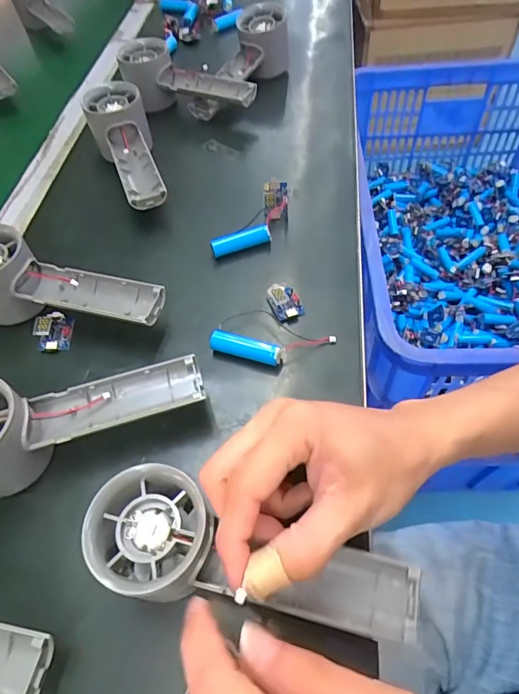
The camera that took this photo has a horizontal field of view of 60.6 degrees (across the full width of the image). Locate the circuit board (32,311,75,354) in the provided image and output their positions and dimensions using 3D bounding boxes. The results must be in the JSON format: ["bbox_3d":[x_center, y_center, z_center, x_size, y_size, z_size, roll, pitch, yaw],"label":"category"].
[{"bbox_3d":[-0.155,-0.013,0.334,0.023,0.016,0.031,-4,56,1],"label":"circuit board"}]

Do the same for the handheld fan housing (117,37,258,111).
[{"bbox_3d":[-0.078,-0.294,0.503,0.159,0.071,0.053,13,58,12],"label":"handheld fan housing"}]

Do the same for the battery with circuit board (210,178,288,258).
[{"bbox_3d":[-0.003,-0.103,0.377,0.029,0.035,0.082,32,63,22],"label":"battery with circuit board"}]

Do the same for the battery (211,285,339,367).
[{"bbox_3d":[0.006,-0.011,0.323,0.076,0.016,0.058,-28,59,-15],"label":"battery"}]

